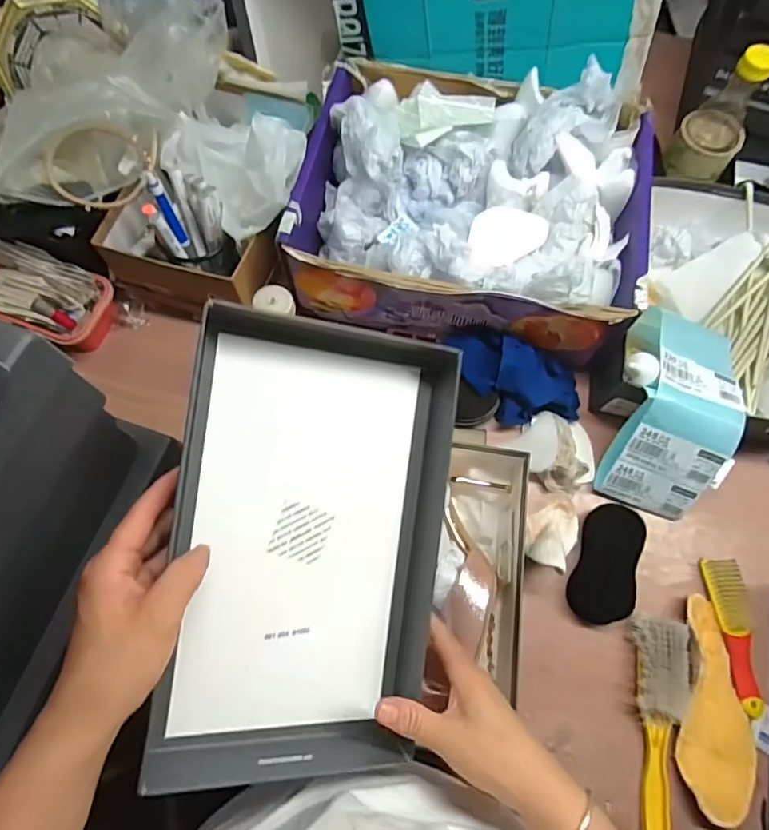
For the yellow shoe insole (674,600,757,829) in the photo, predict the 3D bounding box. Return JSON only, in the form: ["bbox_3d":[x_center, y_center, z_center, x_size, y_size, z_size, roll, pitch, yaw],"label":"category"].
[{"bbox_3d":[0.350,0.303,0.549,0.075,0.020,0.203,12,70,3],"label":"yellow shoe insole"}]

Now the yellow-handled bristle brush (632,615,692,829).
[{"bbox_3d":[0.287,0.327,0.528,0.052,0.027,0.226,6,70,1],"label":"yellow-handled bristle brush"}]

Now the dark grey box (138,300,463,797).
[{"bbox_3d":[-0.051,0.091,0.378,0.191,0.043,0.313,7,86,-20],"label":"dark grey box"}]

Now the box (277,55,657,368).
[{"bbox_3d":[0.106,-0.265,0.660,0.401,0.148,0.315,12,70,3],"label":"box"}]

